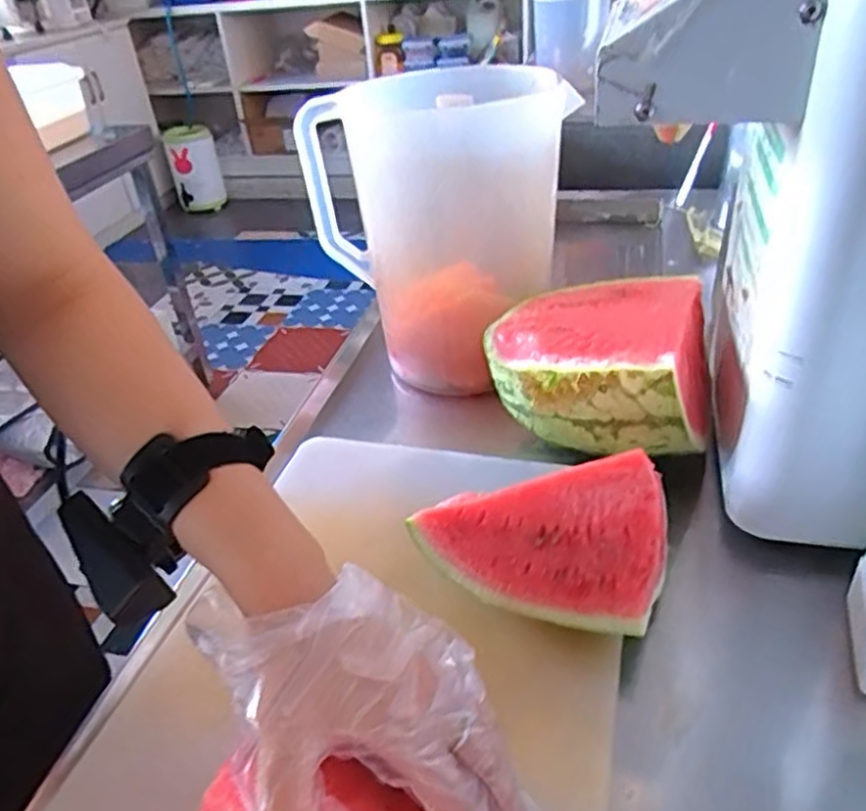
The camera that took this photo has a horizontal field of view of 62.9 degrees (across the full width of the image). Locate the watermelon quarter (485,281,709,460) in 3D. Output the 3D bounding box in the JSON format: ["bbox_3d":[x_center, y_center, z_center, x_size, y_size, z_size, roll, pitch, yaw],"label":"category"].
[{"bbox_3d":[0.135,-0.048,0.569,0.172,0.081,0.180,13,39,24],"label":"watermelon quarter"}]

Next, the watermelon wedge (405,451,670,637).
[{"bbox_3d":[0.060,0.078,0.435,0.158,0.086,0.065,8,37,19],"label":"watermelon wedge"}]

